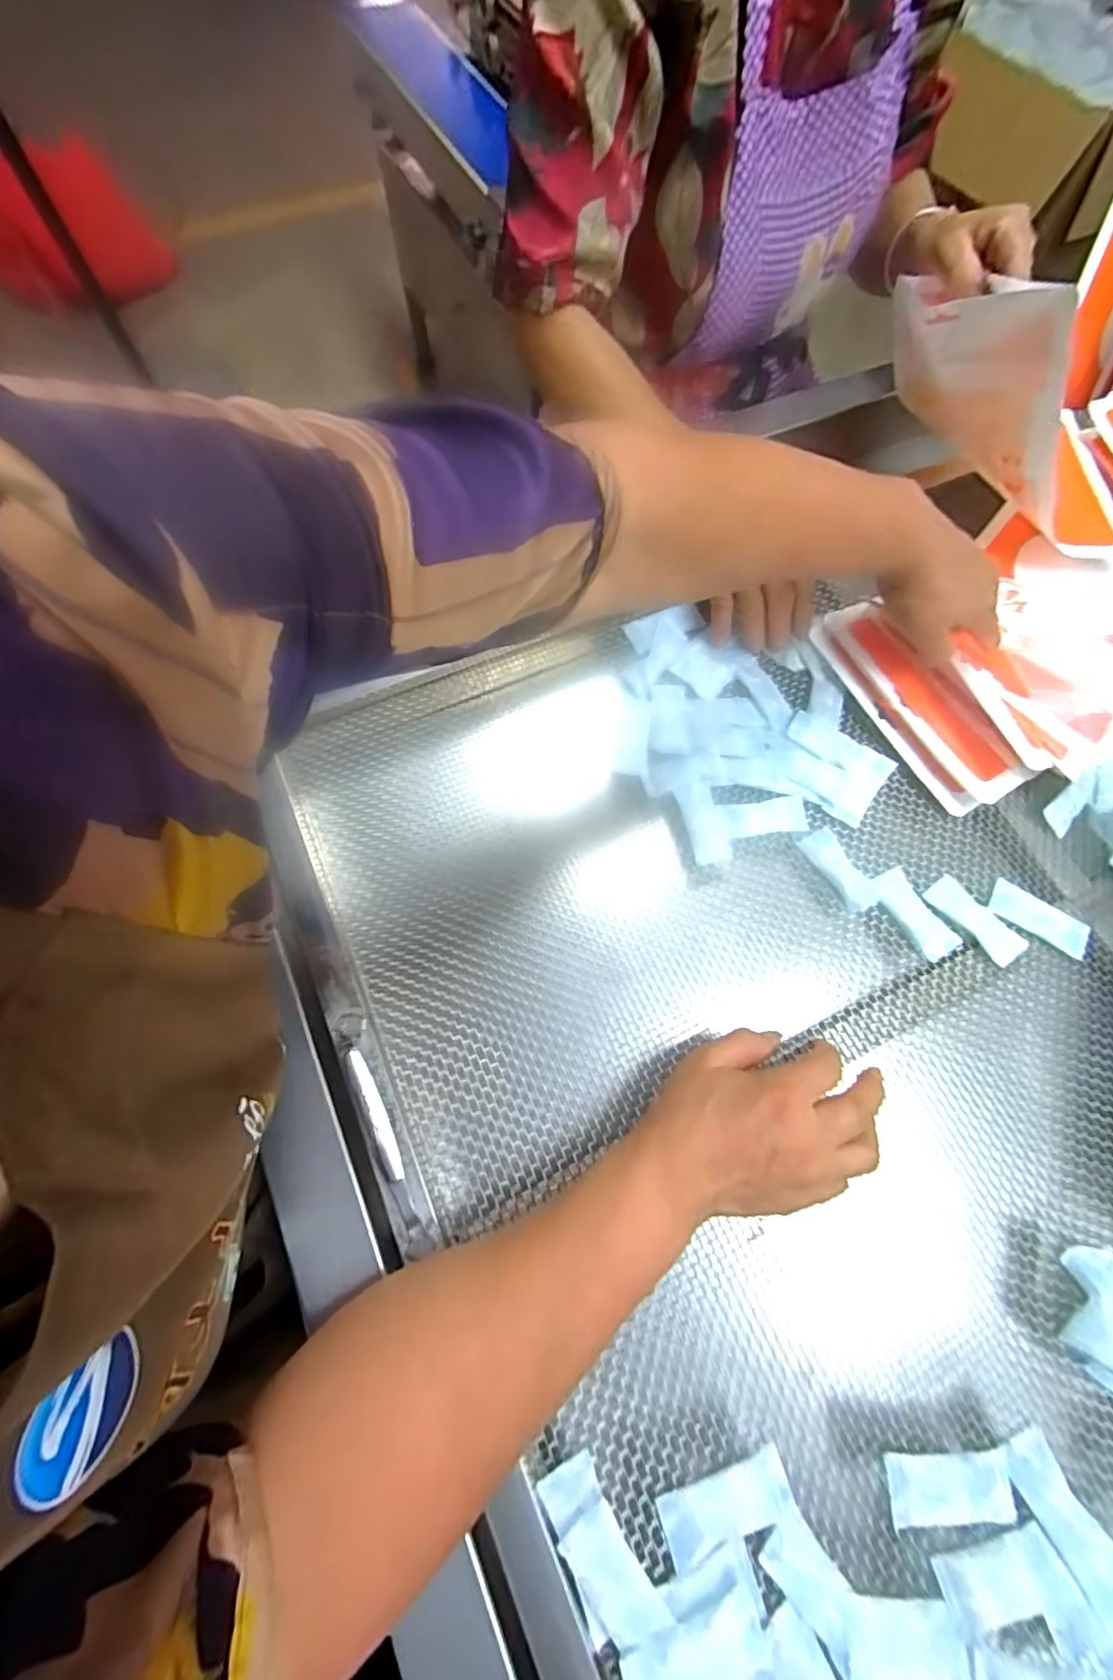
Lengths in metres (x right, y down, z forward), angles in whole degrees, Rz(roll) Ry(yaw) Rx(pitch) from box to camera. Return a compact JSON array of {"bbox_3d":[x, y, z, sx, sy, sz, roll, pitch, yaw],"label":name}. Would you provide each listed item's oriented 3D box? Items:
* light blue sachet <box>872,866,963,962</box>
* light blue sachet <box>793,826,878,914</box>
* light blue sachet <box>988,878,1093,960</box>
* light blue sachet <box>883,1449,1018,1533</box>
[{"bbox_3d":[0.262,0.053,0.422,0.028,0.009,0.068,-25,72,-10],"label":"light blue sachet"},{"bbox_3d":[0.215,0.021,0.441,0.027,0.004,0.069,-28,72,-11],"label":"light blue sachet"},{"bbox_3d":[0.351,0.059,0.420,0.070,0.008,0.029,30,71,10],"label":"light blue sachet"},{"bbox_3d":[0.210,0.346,0.307,0.067,0.005,0.029,0,69,-1],"label":"light blue sachet"}]

